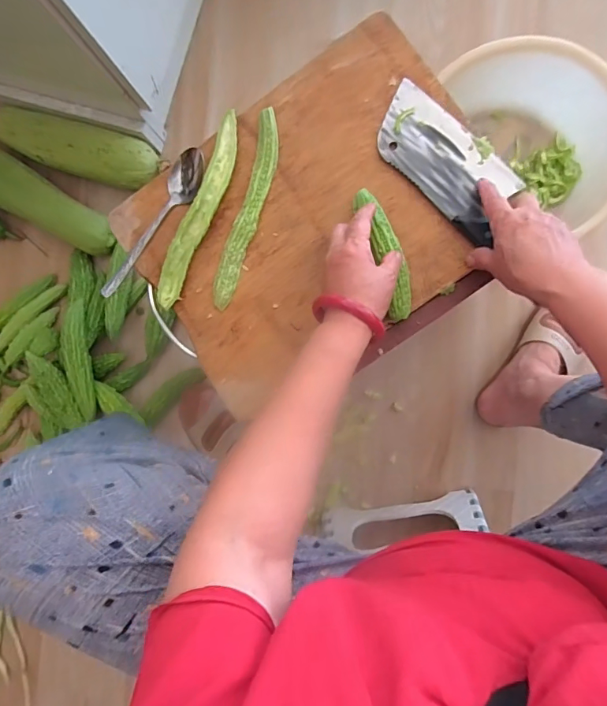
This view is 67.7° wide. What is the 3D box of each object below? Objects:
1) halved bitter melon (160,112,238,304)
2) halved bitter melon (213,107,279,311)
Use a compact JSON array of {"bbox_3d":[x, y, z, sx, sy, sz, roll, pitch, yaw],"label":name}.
[{"bbox_3d":[-0.118,-0.160,0.516,0.029,0.014,0.224,24,90,6],"label":"halved bitter melon"},{"bbox_3d":[-0.064,-0.160,0.511,0.029,0.017,0.221,18,90,6],"label":"halved bitter melon"}]

